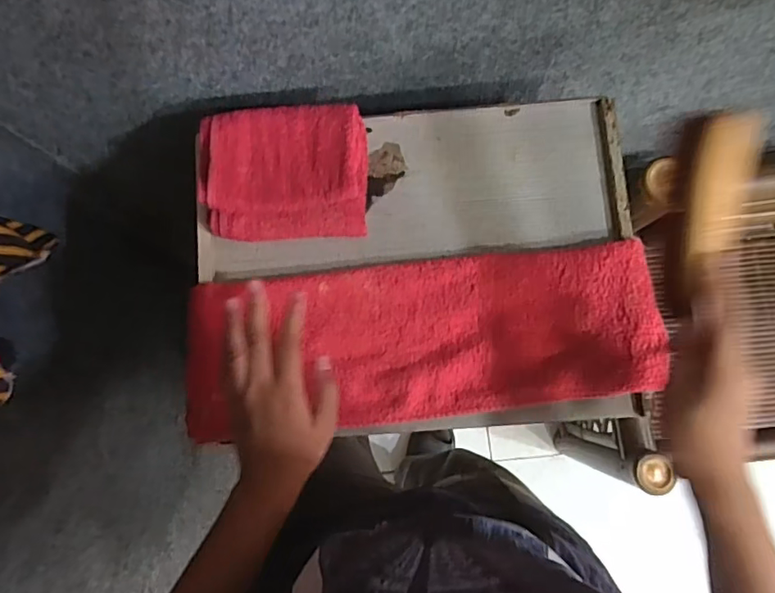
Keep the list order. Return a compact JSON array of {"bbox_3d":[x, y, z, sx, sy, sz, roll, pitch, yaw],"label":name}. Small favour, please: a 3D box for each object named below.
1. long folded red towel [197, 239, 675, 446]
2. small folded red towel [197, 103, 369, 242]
[{"bbox_3d":[0.027,0.037,0.468,0.409,0.017,0.137,-6,80,2],"label":"long folded red towel"},{"bbox_3d":[-0.093,-0.113,0.487,0.147,0.041,0.117,-5,80,1],"label":"small folded red towel"}]

